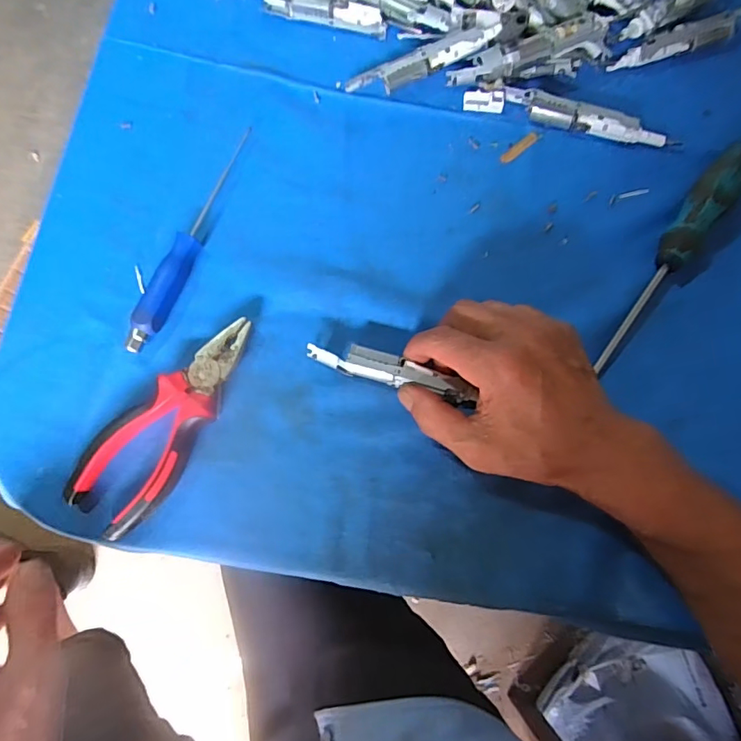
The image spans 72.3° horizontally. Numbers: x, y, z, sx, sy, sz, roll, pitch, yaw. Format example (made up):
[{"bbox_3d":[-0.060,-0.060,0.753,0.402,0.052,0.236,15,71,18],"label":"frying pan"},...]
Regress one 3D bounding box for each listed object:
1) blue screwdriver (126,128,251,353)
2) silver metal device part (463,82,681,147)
[{"bbox_3d":[-0.127,-0.098,0.369,0.021,0.017,0.186,23,79,6],"label":"blue screwdriver"},{"bbox_3d":[0.155,-0.200,0.394,0.162,0.016,0.027,18,78,5],"label":"silver metal device part"}]

